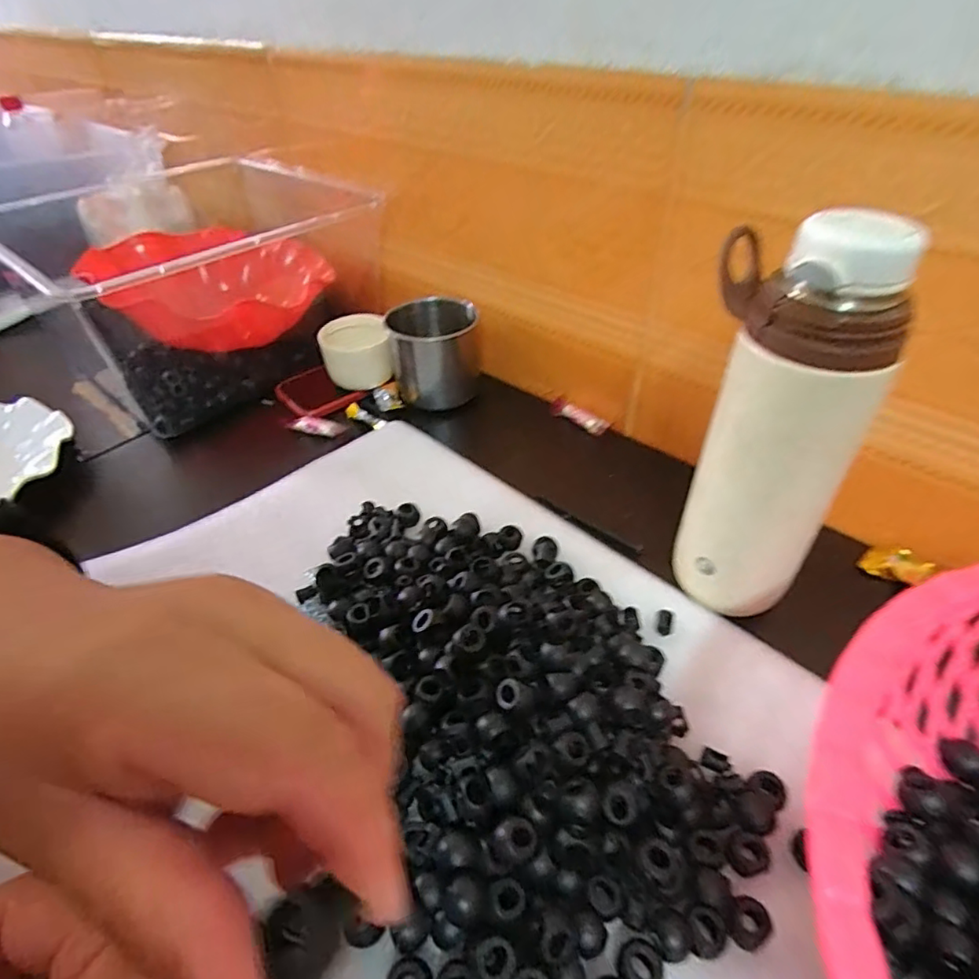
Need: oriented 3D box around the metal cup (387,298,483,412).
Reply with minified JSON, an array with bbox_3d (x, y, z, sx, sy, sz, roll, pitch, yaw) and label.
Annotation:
[{"bbox_3d":[-0.051,-0.128,0.523,0.079,0.073,0.071,-8,43,-6],"label":"metal cup"}]

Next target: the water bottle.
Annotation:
[{"bbox_3d":[0.145,-0.032,0.296,0.067,0.202,0.081,2,43,5],"label":"water bottle"}]

